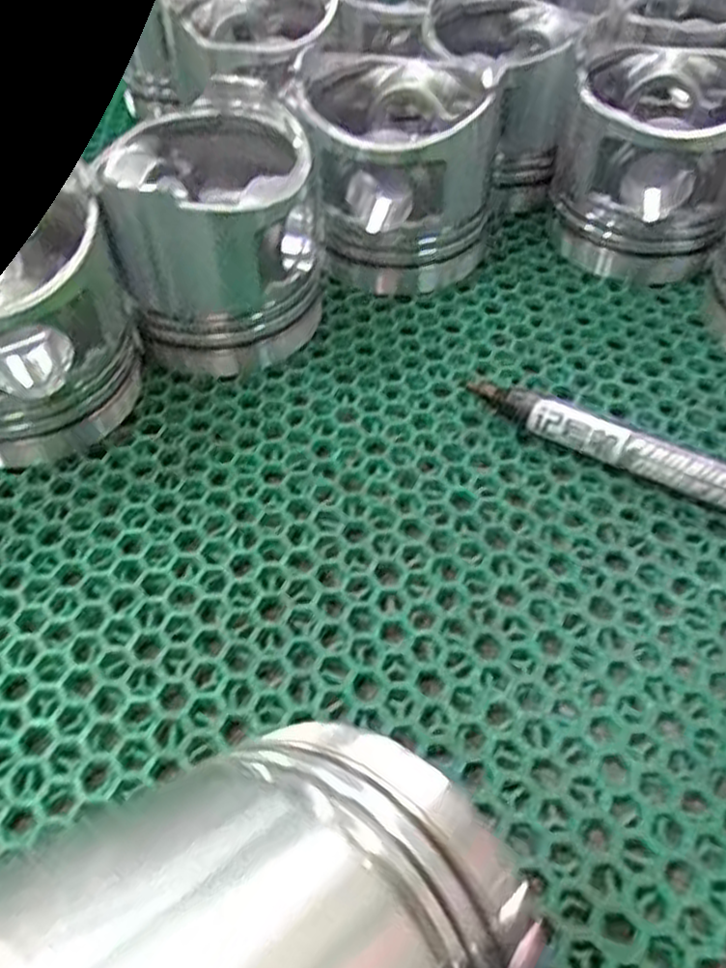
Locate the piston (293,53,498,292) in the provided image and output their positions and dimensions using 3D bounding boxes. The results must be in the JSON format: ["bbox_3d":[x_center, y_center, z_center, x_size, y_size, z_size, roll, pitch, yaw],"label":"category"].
[{"bbox_3d":[0.017,-0.147,0.365,0.084,0.078,0.084,10,52,9],"label":"piston"}]

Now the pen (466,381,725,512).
[{"bbox_3d":[0.099,-0.016,0.293,0.121,0.017,0.014,25,56,20],"label":"pen"}]

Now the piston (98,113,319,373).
[{"bbox_3d":[-0.063,-0.110,0.334,0.087,0.082,0.090,-5,52,-3],"label":"piston"}]

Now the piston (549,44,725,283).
[{"bbox_3d":[0.137,-0.152,0.366,0.085,0.080,0.087,22,55,17],"label":"piston"}]

